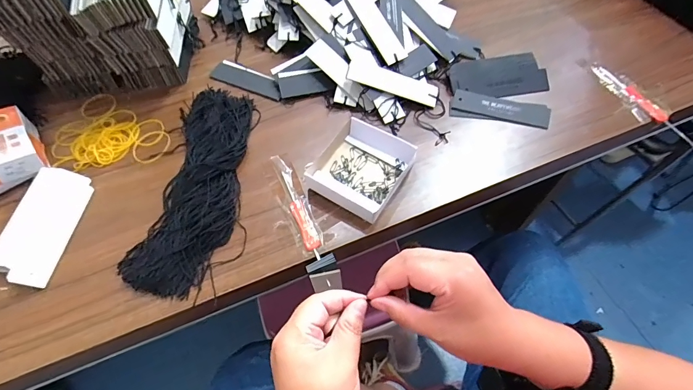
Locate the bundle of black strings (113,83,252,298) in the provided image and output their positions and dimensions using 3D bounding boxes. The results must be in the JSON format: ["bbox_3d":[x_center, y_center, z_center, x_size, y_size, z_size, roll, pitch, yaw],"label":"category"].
[{"bbox_3d":[-0.182,-0.022,0.443,0.109,0.030,0.278,1,59,5],"label":"bundle of black strings"}]

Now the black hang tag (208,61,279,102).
[{"bbox_3d":[-0.147,-0.174,0.545,0.125,0.009,0.042,23,64,17],"label":"black hang tag"}]

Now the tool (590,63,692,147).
[{"bbox_3d":[0.396,-0.125,0.486,0.020,0.010,0.164,-25,61,-11],"label":"tool"}]

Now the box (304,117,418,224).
[{"bbox_3d":[0.015,-0.035,0.440,0.102,0.026,0.113,25,64,18],"label":"box"}]

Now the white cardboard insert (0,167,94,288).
[{"bbox_3d":[-0.352,0.033,0.421,0.064,0.007,0.141,14,58,-15],"label":"white cardboard insert"}]

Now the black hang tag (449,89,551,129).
[{"bbox_3d":[0.207,-0.116,0.490,0.125,0.009,0.043,12,61,10],"label":"black hang tag"}]

